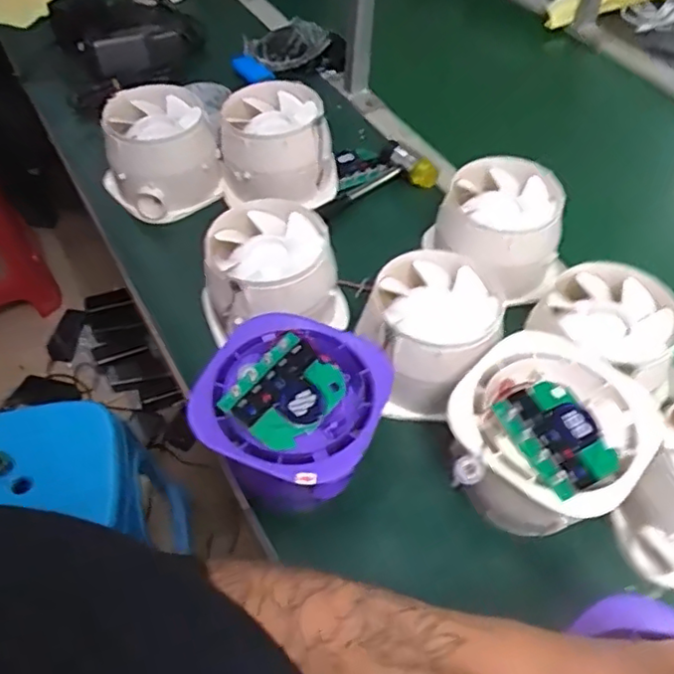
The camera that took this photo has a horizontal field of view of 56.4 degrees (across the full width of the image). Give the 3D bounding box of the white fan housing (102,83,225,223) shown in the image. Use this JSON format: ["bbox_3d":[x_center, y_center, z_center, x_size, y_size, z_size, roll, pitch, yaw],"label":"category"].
[{"bbox_3d":[-0.221,-0.233,0.776,0.139,0.099,0.145,-22,55,-17],"label":"white fan housing"}]

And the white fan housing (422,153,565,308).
[{"bbox_3d":[0.173,-0.115,0.685,0.128,0.093,0.135,6,52,4],"label":"white fan housing"}]

